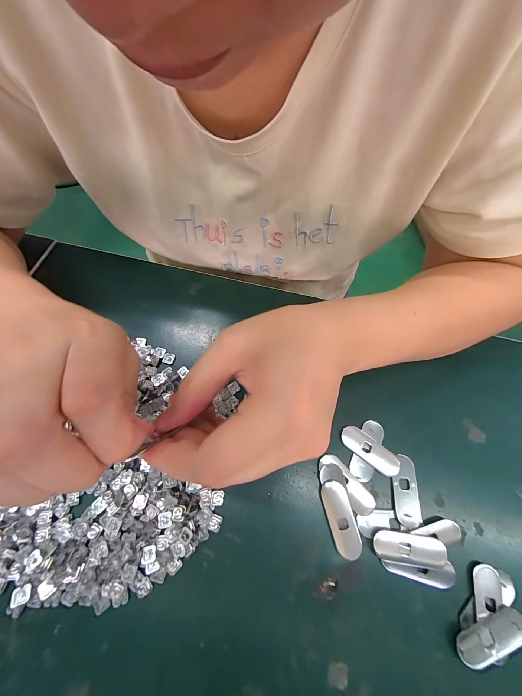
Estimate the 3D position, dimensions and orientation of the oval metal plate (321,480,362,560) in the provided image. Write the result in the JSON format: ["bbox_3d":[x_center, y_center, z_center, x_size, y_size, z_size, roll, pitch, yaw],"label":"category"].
[{"bbox_3d":[0.061,0.129,0.191,0.019,0.007,0.051,-12,68,-6],"label":"oval metal plate"}]

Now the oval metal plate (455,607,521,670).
[{"bbox_3d":[0.152,0.191,0.166,0.050,0.005,0.017,-20,69,-10],"label":"oval metal plate"}]

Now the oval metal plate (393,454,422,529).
[{"bbox_3d":[0.115,0.113,0.199,0.017,0.004,0.050,8,68,2],"label":"oval metal plate"}]

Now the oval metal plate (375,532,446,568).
[{"bbox_3d":[0.108,0.147,0.184,0.049,0.007,0.019,7,68,1],"label":"oval metal plate"}]

